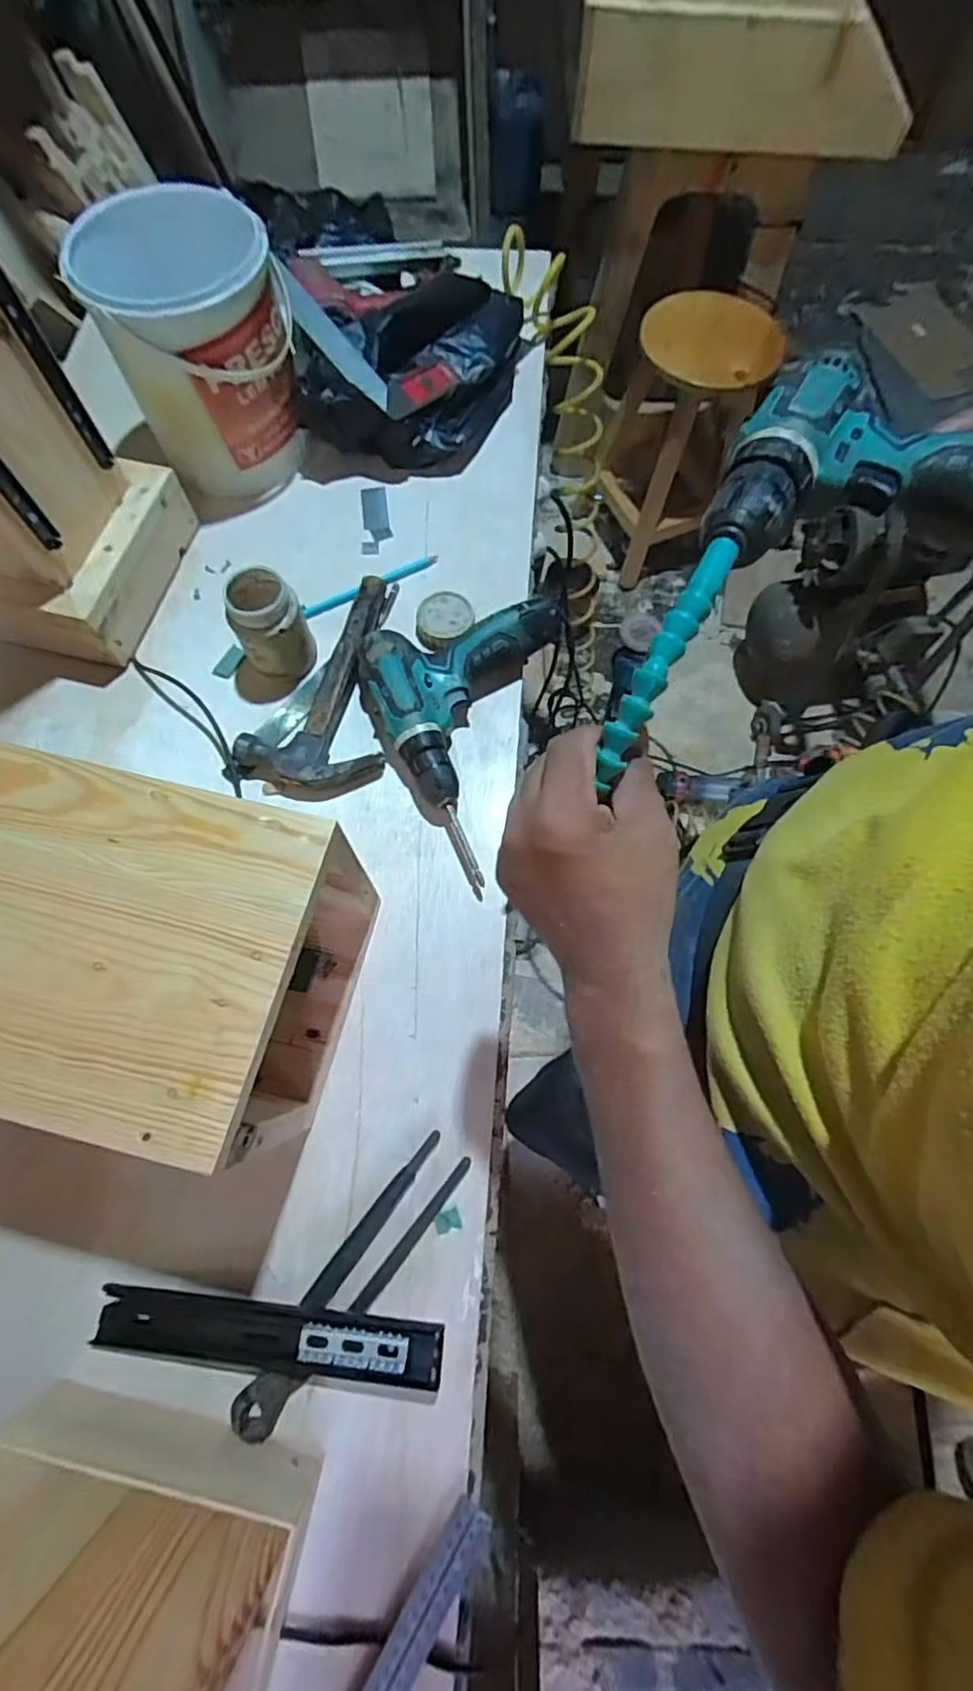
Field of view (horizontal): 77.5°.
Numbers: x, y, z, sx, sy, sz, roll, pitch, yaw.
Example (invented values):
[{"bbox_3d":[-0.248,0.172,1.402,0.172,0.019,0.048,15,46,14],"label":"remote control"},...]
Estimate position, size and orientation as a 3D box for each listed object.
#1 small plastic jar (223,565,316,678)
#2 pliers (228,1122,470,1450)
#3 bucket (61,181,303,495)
[{"bbox_3d":[-0.207,-0.209,0.581,0.063,0.088,0.063,0,68,1],"label":"small plastic jar"},{"bbox_3d":[-0.095,0.311,0.435,0.042,0.015,0.214,37,73,14],"label":"pliers"},{"bbox_3d":[-0.285,-0.513,0.634,0.181,0.199,0.162,-18,69,-6],"label":"bucket"}]

